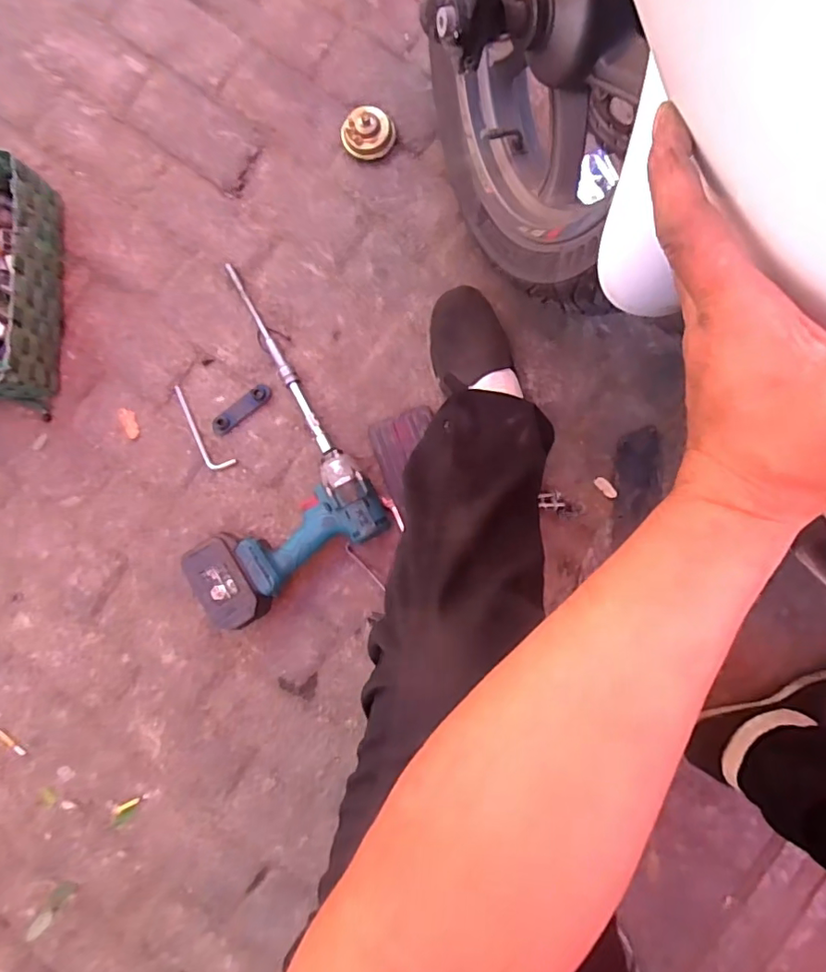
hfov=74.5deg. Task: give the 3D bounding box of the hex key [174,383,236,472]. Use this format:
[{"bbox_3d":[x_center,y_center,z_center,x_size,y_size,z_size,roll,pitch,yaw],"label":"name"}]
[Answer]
[{"bbox_3d":[-0.312,-0.079,0.784,0.036,0.004,0.141,-39,85,1],"label":"hex key"}]

